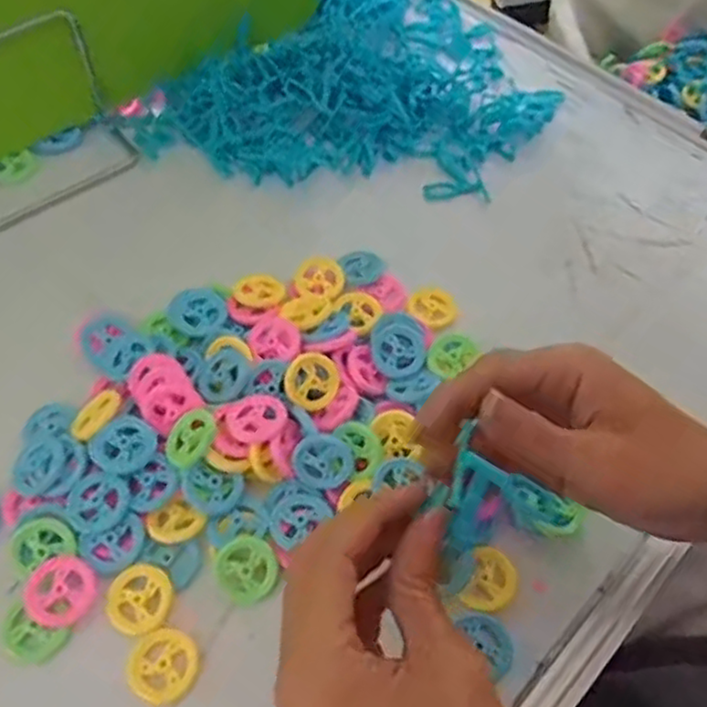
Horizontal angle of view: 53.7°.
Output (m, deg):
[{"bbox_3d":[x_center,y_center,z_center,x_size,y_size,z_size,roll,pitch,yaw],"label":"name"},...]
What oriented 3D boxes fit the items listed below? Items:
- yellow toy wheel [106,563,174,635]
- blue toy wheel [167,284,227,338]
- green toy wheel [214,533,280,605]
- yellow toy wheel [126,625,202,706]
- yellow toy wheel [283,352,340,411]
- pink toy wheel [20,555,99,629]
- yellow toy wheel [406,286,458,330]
[{"bbox_3d":[-0.097,0.110,0.315,0.029,0.004,0.029,1,58,-2],"label":"yellow toy wheel"},{"bbox_3d":[-0.089,-0.024,0.394,0.033,0.008,0.029,15,59,7],"label":"blue toy wheel"},{"bbox_3d":[-0.049,0.100,0.324,0.029,0.004,0.028,1,77,-4],"label":"green toy wheel"},{"bbox_3d":[-0.082,0.135,0.302,0.030,0.004,0.029,1,58,-2],"label":"yellow toy wheel"},{"bbox_3d":[-0.022,0.015,0.363,0.028,0.006,0.028,41,72,-8],"label":"yellow toy wheel"},{"bbox_3d":[-0.132,0.106,0.313,0.029,0.004,0.030,1,58,-2],"label":"pink toy wheel"},{"bbox_3d":[0.047,-0.029,0.417,0.030,0.004,0.027,40,65,20],"label":"yellow toy wheel"}]

